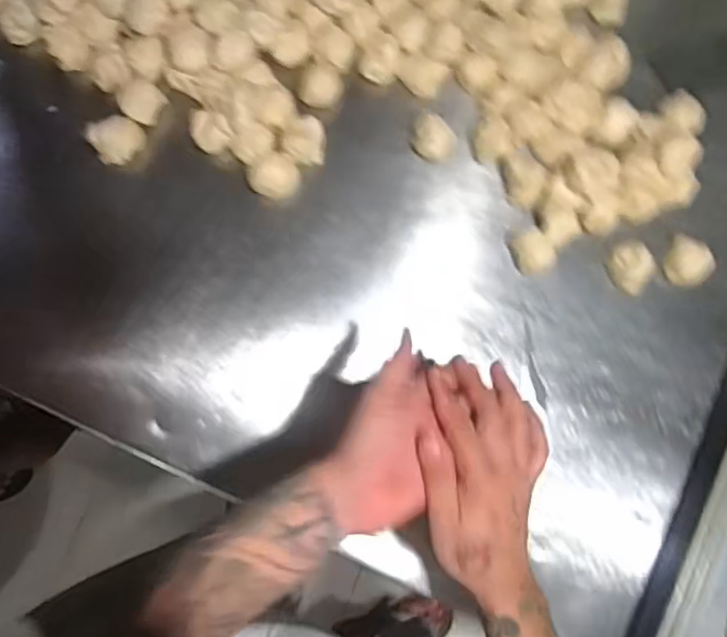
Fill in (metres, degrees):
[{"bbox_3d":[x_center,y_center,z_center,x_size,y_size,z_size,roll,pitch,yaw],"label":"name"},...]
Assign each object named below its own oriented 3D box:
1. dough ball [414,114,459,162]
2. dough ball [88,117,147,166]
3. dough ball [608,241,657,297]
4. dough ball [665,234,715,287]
[{"bbox_3d":[0.072,-0.179,0.629,0.045,0.028,0.042,1,81,-4],"label":"dough ball"},{"bbox_3d":[-0.241,-0.176,0.613,0.047,0.026,0.044,1,81,-4],"label":"dough ball"},{"bbox_3d":[0.275,-0.052,0.632,0.038,0.029,0.054,-20,83,-6],"label":"dough ball"},{"bbox_3d":[0.333,-0.058,0.640,0.042,0.031,0.050,2,81,-3],"label":"dough ball"}]

